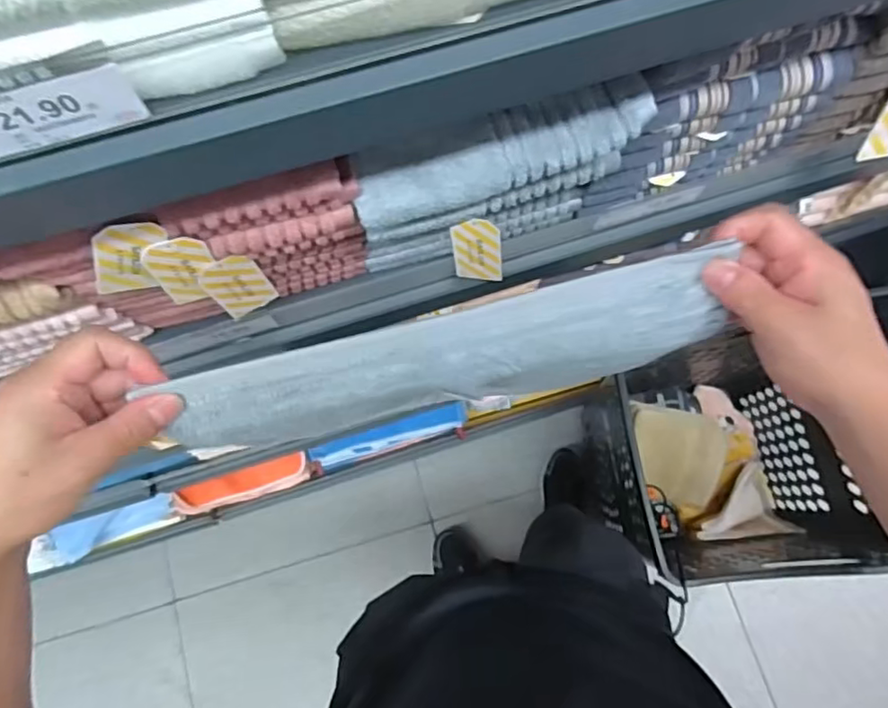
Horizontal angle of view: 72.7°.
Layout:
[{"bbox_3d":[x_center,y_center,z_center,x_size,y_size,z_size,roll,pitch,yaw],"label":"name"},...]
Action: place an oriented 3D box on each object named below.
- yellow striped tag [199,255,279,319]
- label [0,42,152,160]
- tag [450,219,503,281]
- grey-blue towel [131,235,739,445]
[{"bbox_3d":[-0.146,-0.047,0.433,0.037,0.095,0.005,-27,75,-7],"label":"yellow striped tag"},{"bbox_3d":[-0.174,-0.094,0.239,0.097,0.037,0.004,-18,71,-2],"label":"label"},{"bbox_3d":[0.026,-0.081,0.479,0.040,0.077,0.005,12,66,11],"label":"tag"},{"bbox_3d":[0.004,0.004,0.347,0.309,0.069,0.012,-13,35,-1],"label":"grey-blue towel"}]

